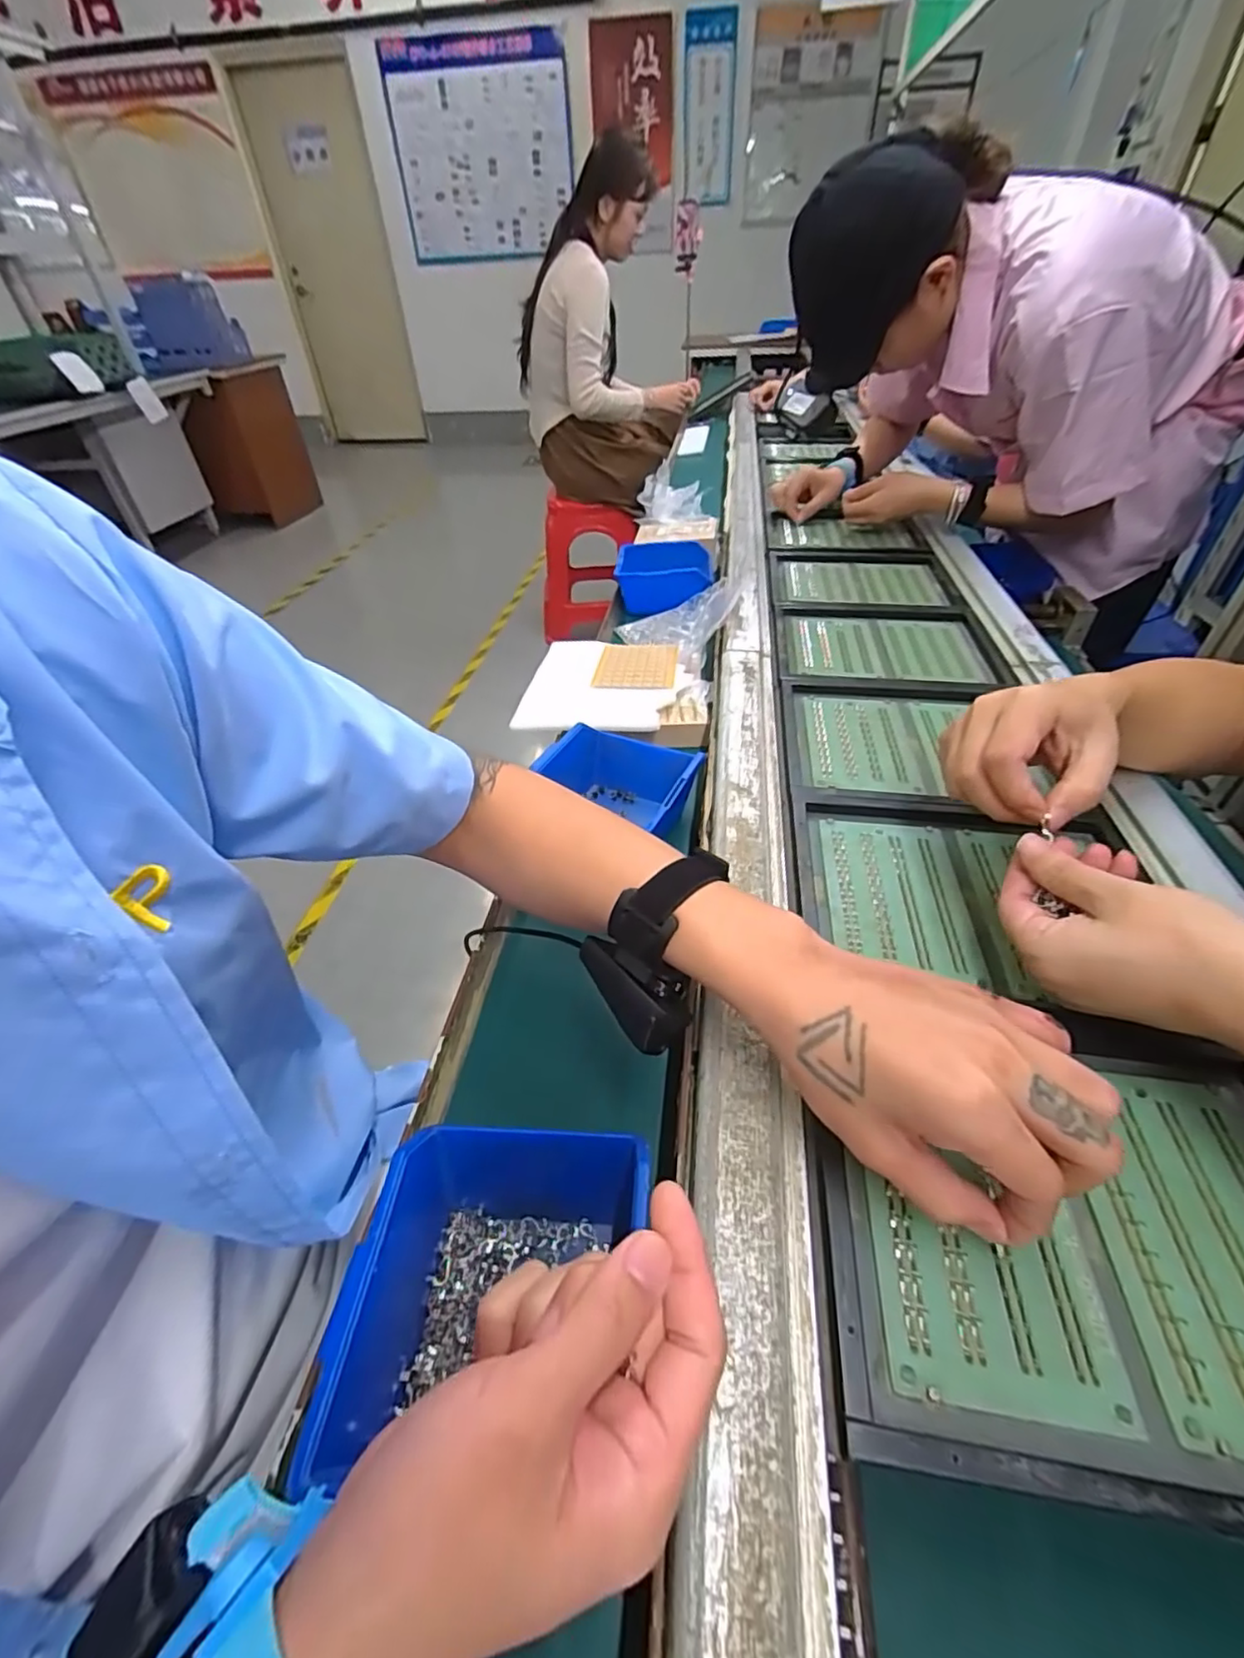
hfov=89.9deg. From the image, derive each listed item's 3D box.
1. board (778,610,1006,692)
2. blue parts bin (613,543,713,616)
[{"bbox_3d":[0.274,-0.191,0.660,0.207,0.023,0.178,5,43,9],"label":"board"},{"bbox_3d":[0.061,-0.365,0.896,0.133,0.056,0.153,1,42,4],"label":"blue parts bin"}]

